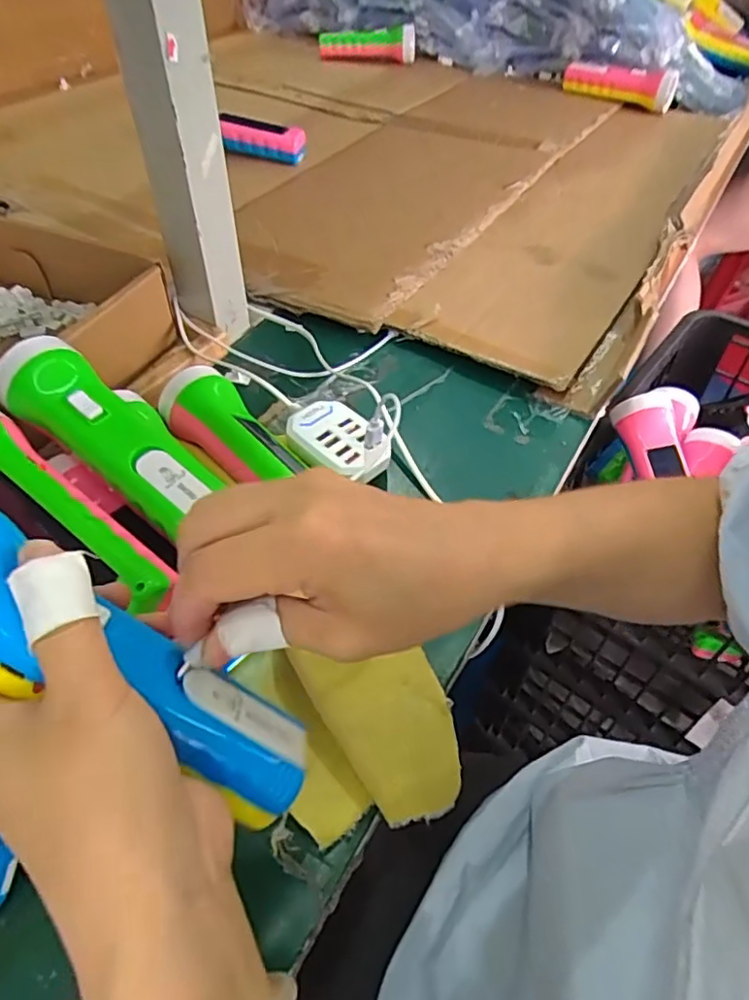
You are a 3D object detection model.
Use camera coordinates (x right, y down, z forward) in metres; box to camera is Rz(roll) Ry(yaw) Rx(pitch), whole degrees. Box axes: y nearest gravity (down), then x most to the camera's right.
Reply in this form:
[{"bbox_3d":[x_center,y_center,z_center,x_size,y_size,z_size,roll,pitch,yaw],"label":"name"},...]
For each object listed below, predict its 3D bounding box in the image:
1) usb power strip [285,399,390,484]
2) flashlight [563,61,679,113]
[{"bbox_3d":[-0.027,-0.036,0.436,0.052,0.028,0.075,-32,61,-27],"label":"usb power strip"},{"bbox_3d":[0.371,-0.631,0.943,0.167,0.045,0.050,18,50,14],"label":"flashlight"}]

